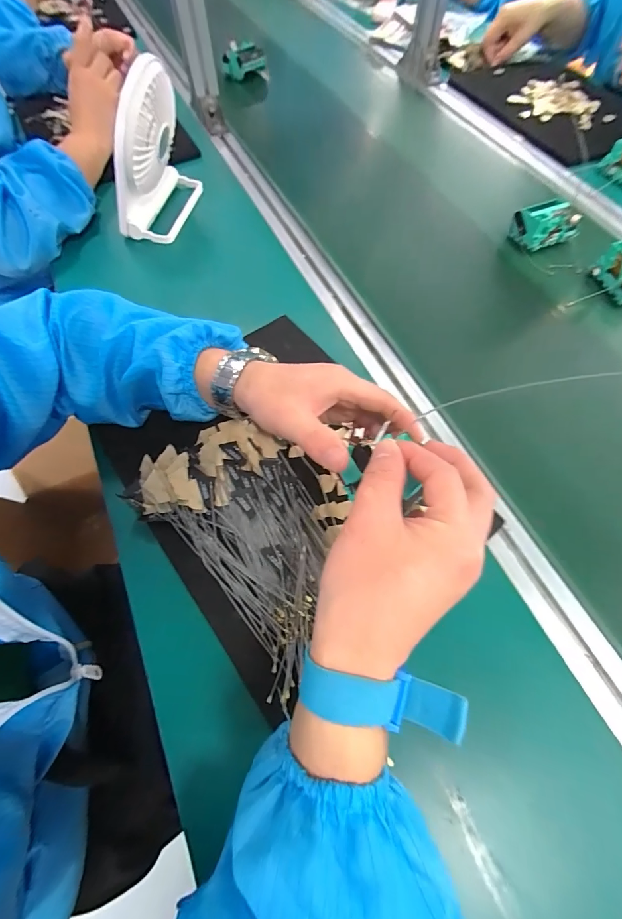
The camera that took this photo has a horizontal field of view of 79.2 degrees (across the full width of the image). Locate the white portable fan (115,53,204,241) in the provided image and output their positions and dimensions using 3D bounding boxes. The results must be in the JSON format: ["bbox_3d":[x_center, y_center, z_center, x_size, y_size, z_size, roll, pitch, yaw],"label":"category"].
[{"bbox_3d":[-0.208,-0.398,0.482,0.080,0.164,0.138,6,64,4],"label":"white portable fan"}]

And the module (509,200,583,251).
[{"bbox_3d":[0.319,-0.318,0.509,0.075,0.042,0.047,-16,65,-7],"label":"module"}]

